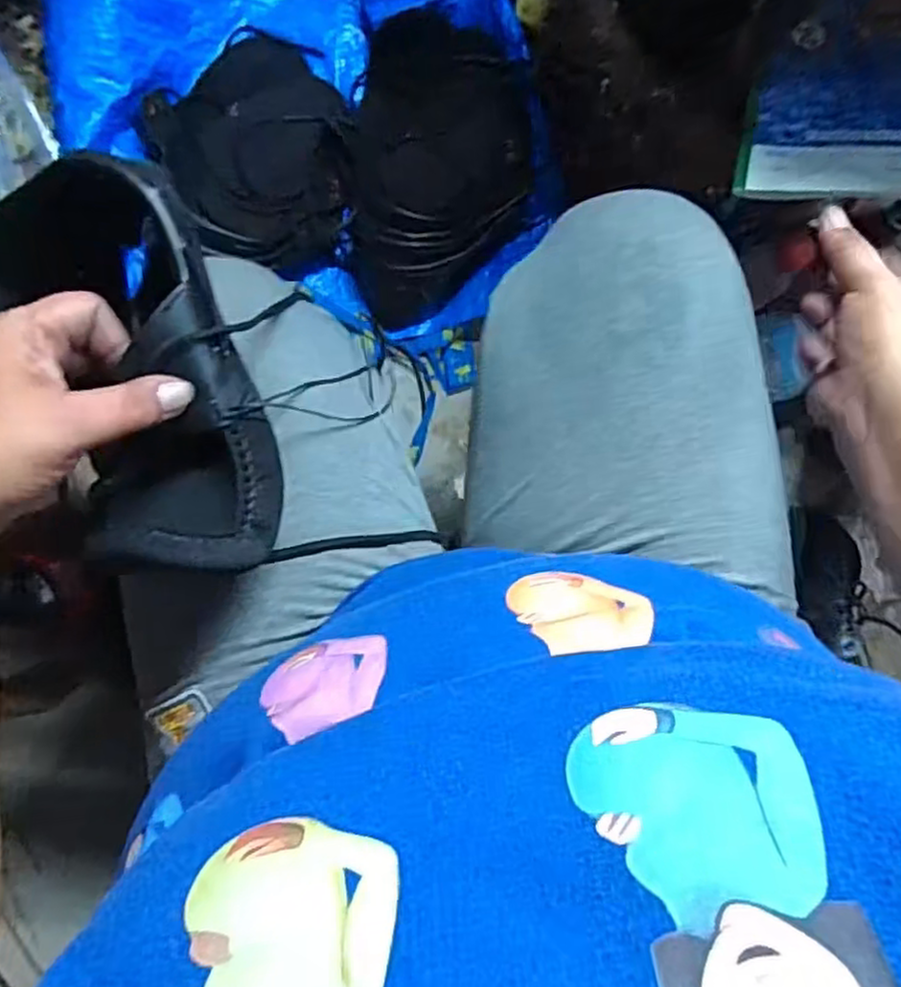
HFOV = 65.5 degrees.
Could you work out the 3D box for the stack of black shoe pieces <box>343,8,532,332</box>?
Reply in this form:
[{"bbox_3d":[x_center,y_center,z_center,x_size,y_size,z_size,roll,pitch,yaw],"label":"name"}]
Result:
[{"bbox_3d":[-0.012,-0.343,0.749,0.191,0.069,0.294,-4,89,-6],"label":"stack of black shoe pieces"}]

